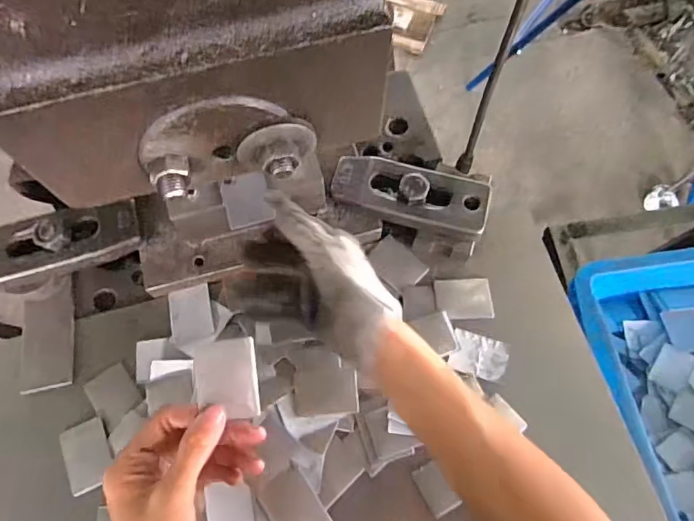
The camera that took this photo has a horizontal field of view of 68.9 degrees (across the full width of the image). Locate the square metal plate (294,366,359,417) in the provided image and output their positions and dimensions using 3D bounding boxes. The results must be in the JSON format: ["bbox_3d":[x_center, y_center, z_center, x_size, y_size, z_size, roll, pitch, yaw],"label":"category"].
[{"bbox_3d":[-0.016,0.103,0.398,0.049,0.004,0.037,-2,79,3],"label":"square metal plate"}]

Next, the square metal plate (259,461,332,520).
[{"bbox_3d":[-0.039,0.183,0.373,0.034,0.004,0.050,-36,74,-11],"label":"square metal plate"}]

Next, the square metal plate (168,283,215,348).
[{"bbox_3d":[-0.131,0.046,0.425,0.035,0.004,0.048,-14,66,-3],"label":"square metal plate"}]

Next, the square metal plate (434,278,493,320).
[{"bbox_3d":[0.099,0.032,0.430,0.047,0.004,0.034,-2,75,-1],"label":"square metal plate"}]

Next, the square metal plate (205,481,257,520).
[{"bbox_3d":[-0.084,0.187,0.370,0.034,0.004,0.043,-7,80,-6],"label":"square metal plate"}]

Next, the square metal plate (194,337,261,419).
[{"bbox_3d":[-0.073,0.072,0.305,0.036,0.004,0.047,-4,80,-16],"label":"square metal plate"}]

